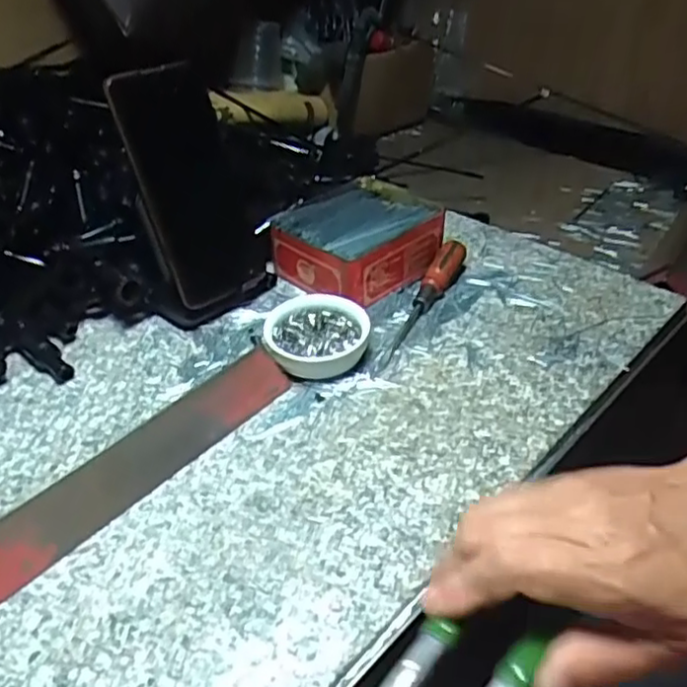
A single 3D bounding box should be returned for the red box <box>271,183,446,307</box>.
[{"bbox_3d":[0.013,-0.084,0.571,0.107,0.044,0.123,29,46,33],"label":"red box"}]

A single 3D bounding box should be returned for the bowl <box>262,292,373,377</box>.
[{"bbox_3d":[-0.019,-0.004,0.481,0.071,0.031,0.060,2,37,4],"label":"bowl"}]

